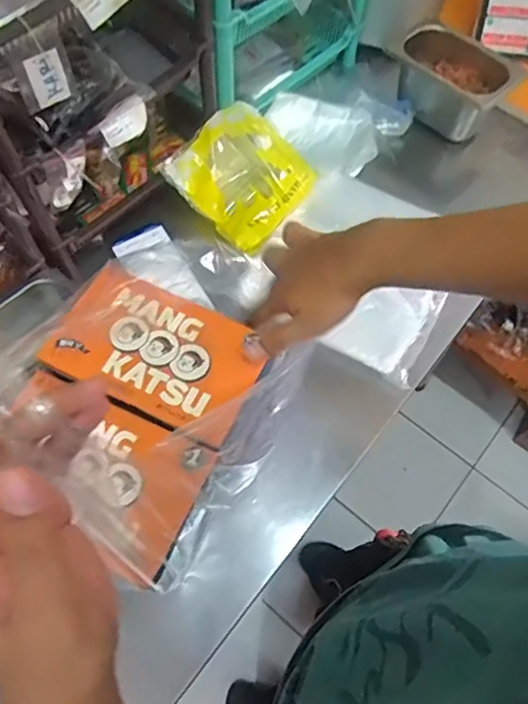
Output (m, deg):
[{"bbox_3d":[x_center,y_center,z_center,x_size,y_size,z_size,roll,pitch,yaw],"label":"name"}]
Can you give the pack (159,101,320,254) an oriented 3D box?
[{"bbox_3d":[-0.029,-0.231,0.743,0.156,0.032,0.142,41,91,-13],"label":"pack"}]

